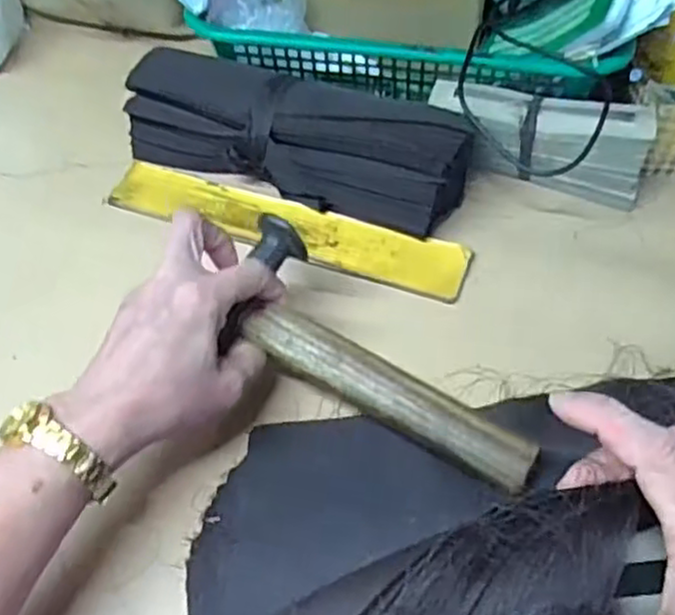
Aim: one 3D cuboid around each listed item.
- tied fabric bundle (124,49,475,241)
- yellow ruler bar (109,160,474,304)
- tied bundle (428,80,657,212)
[{"bbox_3d":[-0.032,-0.129,0.534,0.268,0.069,0.088,20,55,17],"label":"tied fabric bundle"},{"bbox_3d":[-0.040,-0.060,0.514,0.272,0.007,0.057,16,49,15],"label":"yellow ruler bar"},{"bbox_3d":[0.149,-0.123,0.532,0.161,0.067,0.061,10,52,9],"label":"tied bundle"}]

